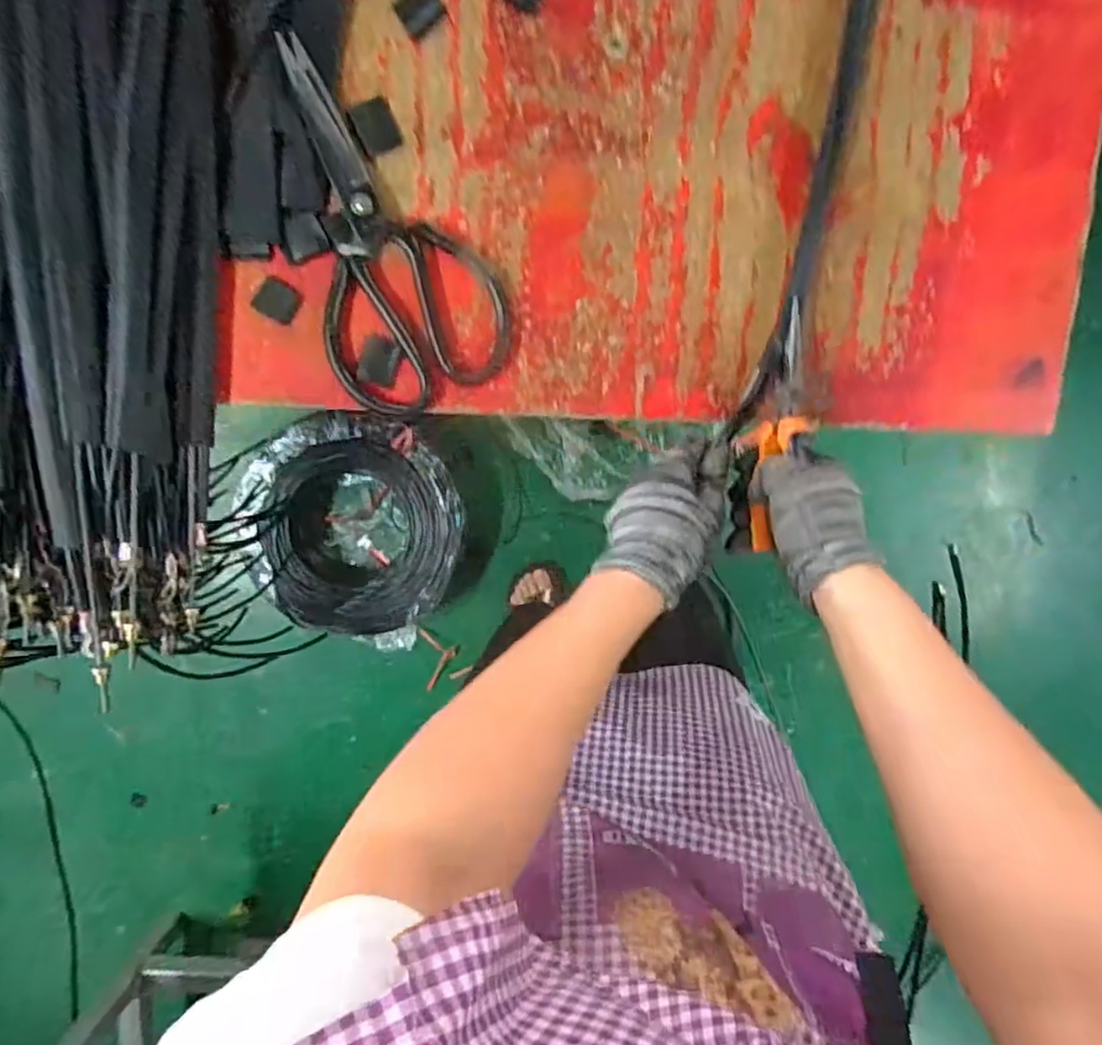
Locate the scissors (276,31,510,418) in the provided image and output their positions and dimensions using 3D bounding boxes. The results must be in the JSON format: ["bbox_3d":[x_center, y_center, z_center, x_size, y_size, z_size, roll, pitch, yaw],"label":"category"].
[{"bbox_3d":[-0.115,-0.185,0.422,0.115,0.013,0.224,-24,98,2],"label":"scissors"}]

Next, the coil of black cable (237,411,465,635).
[{"bbox_3d":[-0.336,-0.001,1.167,0.353,0.127,0.370,0,98,-1],"label":"coil of black cable"}]

